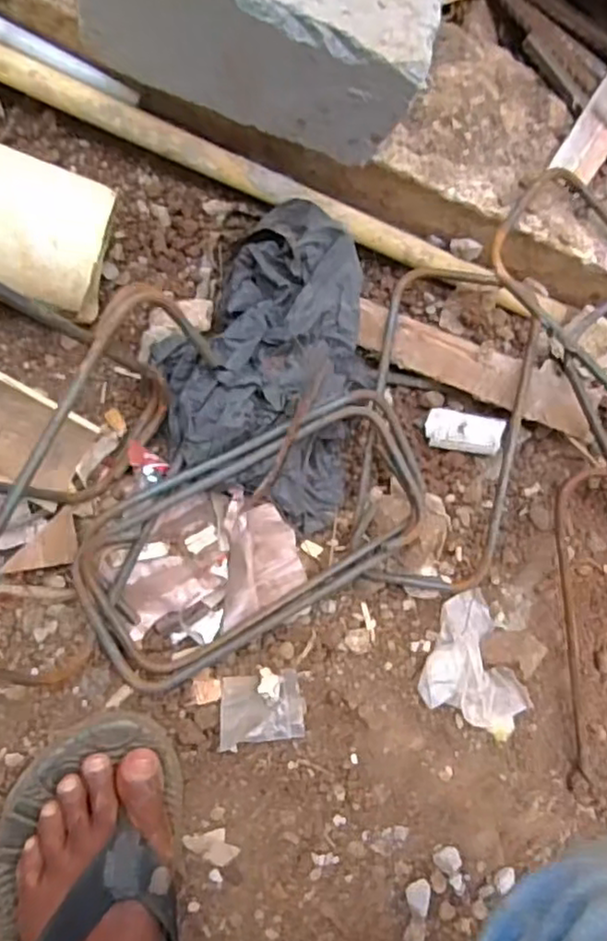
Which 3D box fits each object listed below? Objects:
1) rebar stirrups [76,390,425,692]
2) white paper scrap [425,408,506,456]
[{"bbox_3d":[-0.028,0.042,0.463,0.255,0.044,0.128,-29,90,-16],"label":"rebar stirrups"},{"bbox_3d":[0.130,-0.031,0.537,0.058,0.021,0.029,12,85,-8],"label":"white paper scrap"}]

